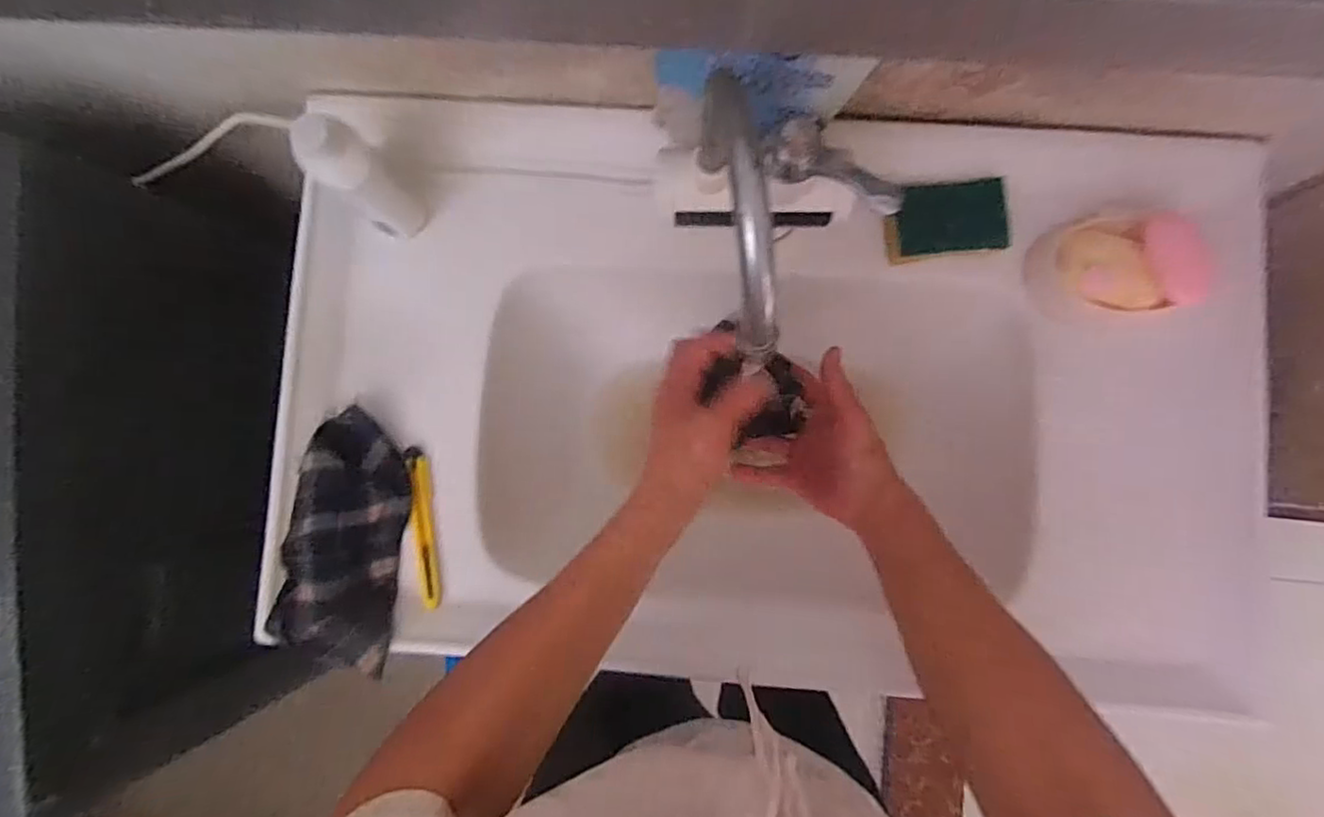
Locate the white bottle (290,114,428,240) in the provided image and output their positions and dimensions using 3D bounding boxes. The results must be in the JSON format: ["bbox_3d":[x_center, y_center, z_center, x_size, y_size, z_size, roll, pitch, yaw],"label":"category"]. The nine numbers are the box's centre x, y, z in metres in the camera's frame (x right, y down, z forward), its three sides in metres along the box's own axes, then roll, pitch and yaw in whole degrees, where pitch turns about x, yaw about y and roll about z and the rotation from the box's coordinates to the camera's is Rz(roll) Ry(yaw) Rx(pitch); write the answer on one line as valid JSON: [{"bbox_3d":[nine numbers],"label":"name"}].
[{"bbox_3d":[-0.233,-0.178,0.498,0.042,0.137,0.045,0,86,2],"label":"white bottle"}]

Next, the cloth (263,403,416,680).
[{"bbox_3d":[-0.270,0.108,0.535,0.095,0.044,0.203,3,86,3],"label":"cloth"}]

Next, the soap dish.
[{"bbox_3d":[0.383,-0.120,0.525,0.126,0.033,0.083,-1,86,2],"label":"soap dish"}]

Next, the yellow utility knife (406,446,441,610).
[{"bbox_3d":[-0.205,0.102,0.544,0.018,0.013,0.135,-8,86,2],"label":"yellow utility knife"}]

